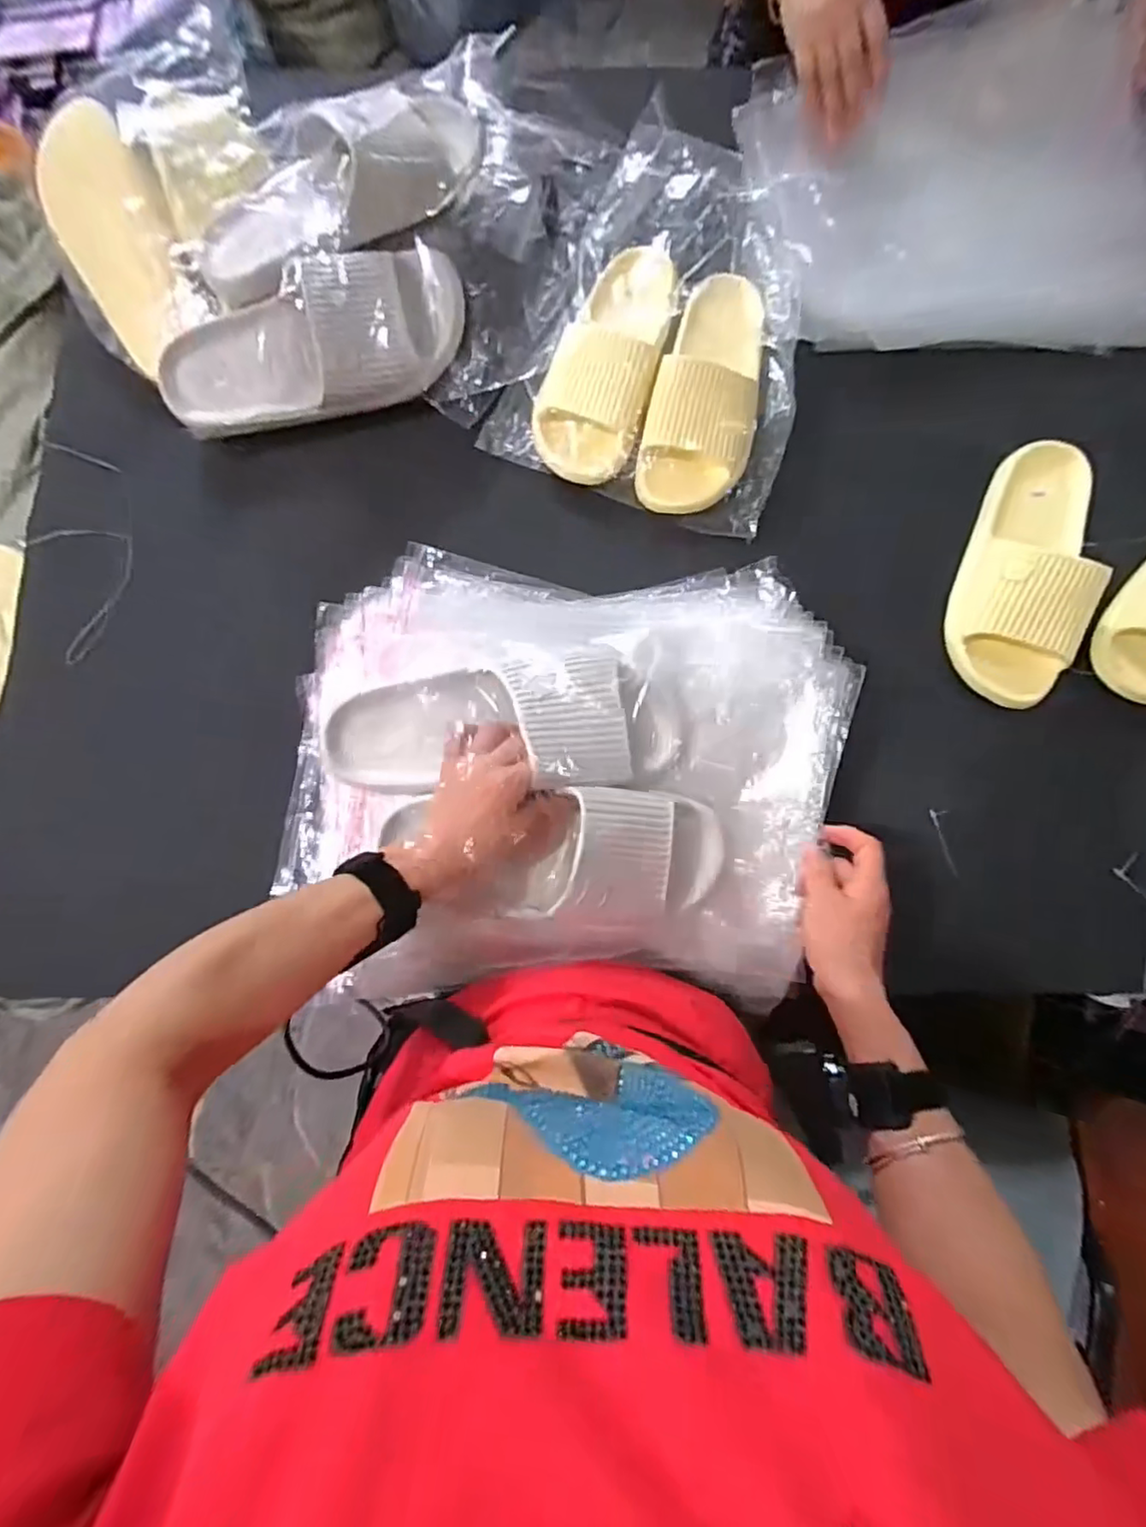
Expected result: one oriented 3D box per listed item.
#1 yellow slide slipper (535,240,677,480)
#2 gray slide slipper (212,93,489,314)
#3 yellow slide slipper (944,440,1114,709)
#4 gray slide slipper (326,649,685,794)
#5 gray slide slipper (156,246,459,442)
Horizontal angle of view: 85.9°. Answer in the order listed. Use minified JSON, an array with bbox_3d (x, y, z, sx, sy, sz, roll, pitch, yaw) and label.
[{"bbox_3d":[0.032,-0.390,0.590,0.101,0.059,0.221,16,81,4],"label":"yellow slide slipper"},{"bbox_3d":[-0.198,-0.497,0.537,0.271,0.074,0.110,-39,82,-5],"label":"gray slide slipper"},{"bbox_3d":[0.425,-0.182,0.560,0.108,0.061,0.245,21,82,4],"label":"yellow slide slipper"},{"bbox_3d":[-0.051,-0.031,0.472,0.277,0.070,0.098,-3,81,-1],"label":"gray slide slipper"},{"bbox_3d":[-0.240,-0.388,0.577,0.294,0.061,0.118,-17,123,3],"label":"gray slide slipper"}]

